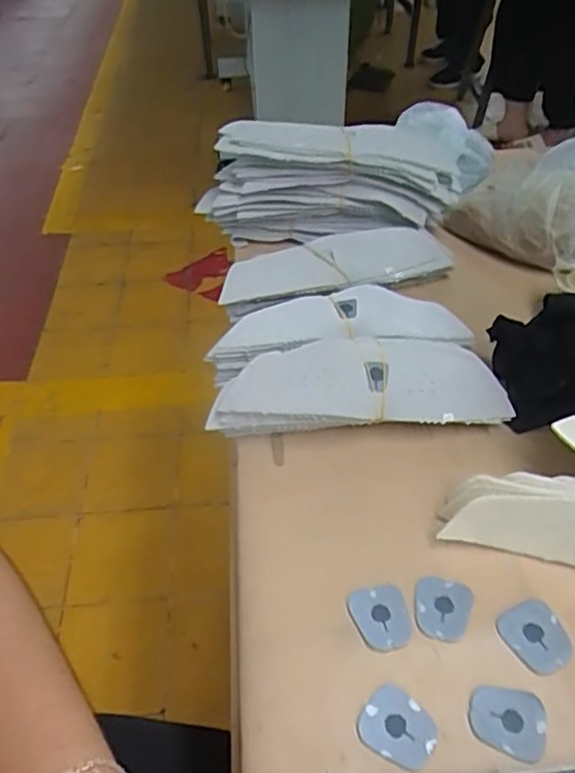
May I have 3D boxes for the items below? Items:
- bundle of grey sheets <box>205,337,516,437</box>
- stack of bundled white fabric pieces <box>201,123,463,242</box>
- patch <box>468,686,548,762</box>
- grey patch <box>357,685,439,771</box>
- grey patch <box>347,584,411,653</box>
[{"bbox_3d":[0.052,-0.001,0.462,0.210,0.041,0.065,-3,49,-1],"label":"bundle of grey sheets"},{"bbox_3d":[0.038,-0.205,0.608,0.237,0.097,0.080,-3,49,-1],"label":"stack of bundled white fabric pieces"},{"bbox_3d":[0.118,0.177,0.329,0.039,0.004,0.033,9,50,9],"label":"patch"},{"bbox_3d":[0.059,0.181,0.327,0.039,0.004,0.033,28,56,24],"label":"grey patch"},{"bbox_3d":[0.056,0.137,0.367,0.033,0.004,0.038,-10,50,-7],"label":"grey patch"}]

